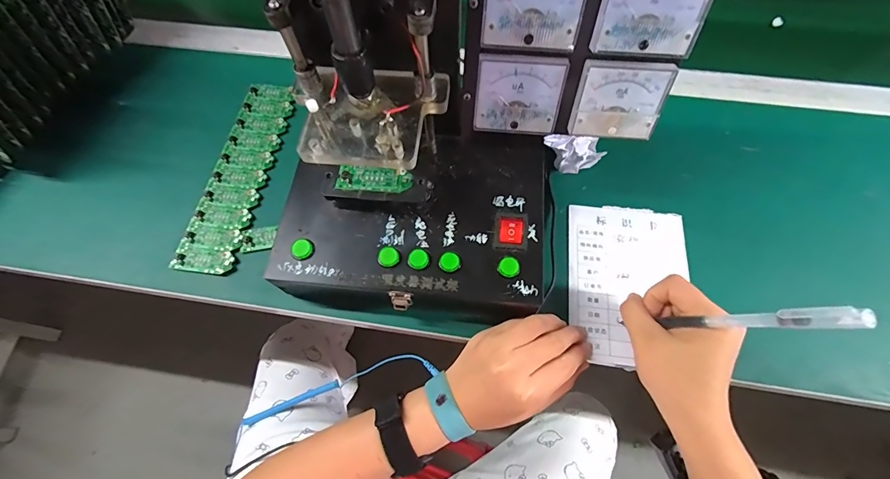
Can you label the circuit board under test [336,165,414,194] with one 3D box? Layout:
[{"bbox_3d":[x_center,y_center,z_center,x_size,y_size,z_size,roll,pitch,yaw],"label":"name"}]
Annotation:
[{"bbox_3d":[-0.057,-0.049,0.308,0.059,0.006,0.020,3,67,3],"label":"circuit board under test"}]

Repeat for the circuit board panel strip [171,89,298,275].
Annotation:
[{"bbox_3d":[-0.209,-0.072,0.392,0.055,0.004,0.220,8,67,5],"label":"circuit board panel strip"}]

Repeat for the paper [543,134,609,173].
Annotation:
[{"bbox_3d":[0.136,-0.091,0.394,0.056,0.018,0.045,-23,68,-8],"label":"paper"}]

